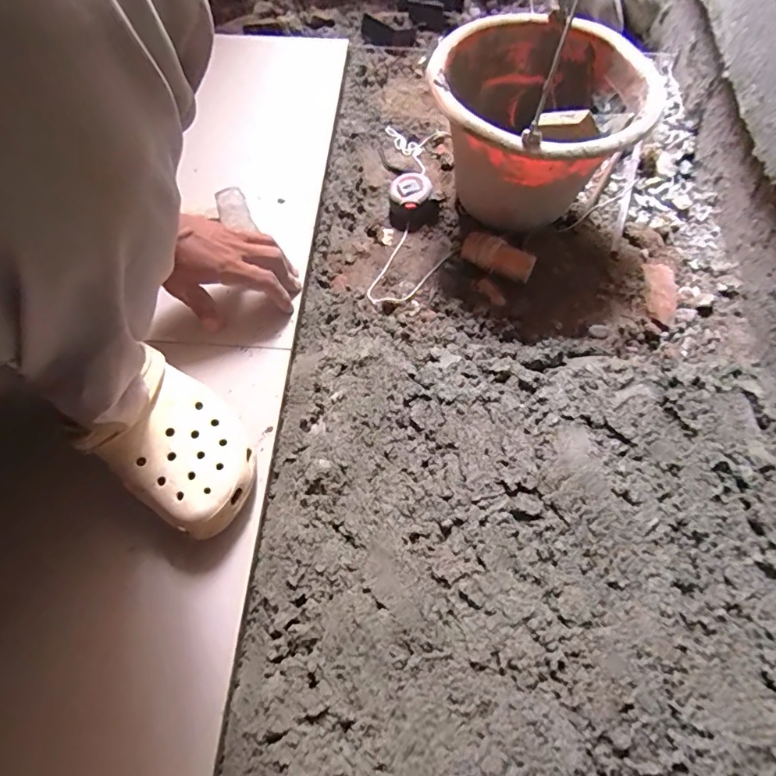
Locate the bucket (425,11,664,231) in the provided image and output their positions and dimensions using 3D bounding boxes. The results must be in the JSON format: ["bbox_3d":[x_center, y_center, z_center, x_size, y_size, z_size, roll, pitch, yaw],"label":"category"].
[{"bbox_3d":[0.169,-0.304,0.616,0.222,0.211,0.249,2,63,1],"label":"bucket"}]

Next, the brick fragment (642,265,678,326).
[{"bbox_3d":[0.344,-0.122,0.603,0.042,0.017,0.095,2,62,4],"label":"brick fragment"}]

